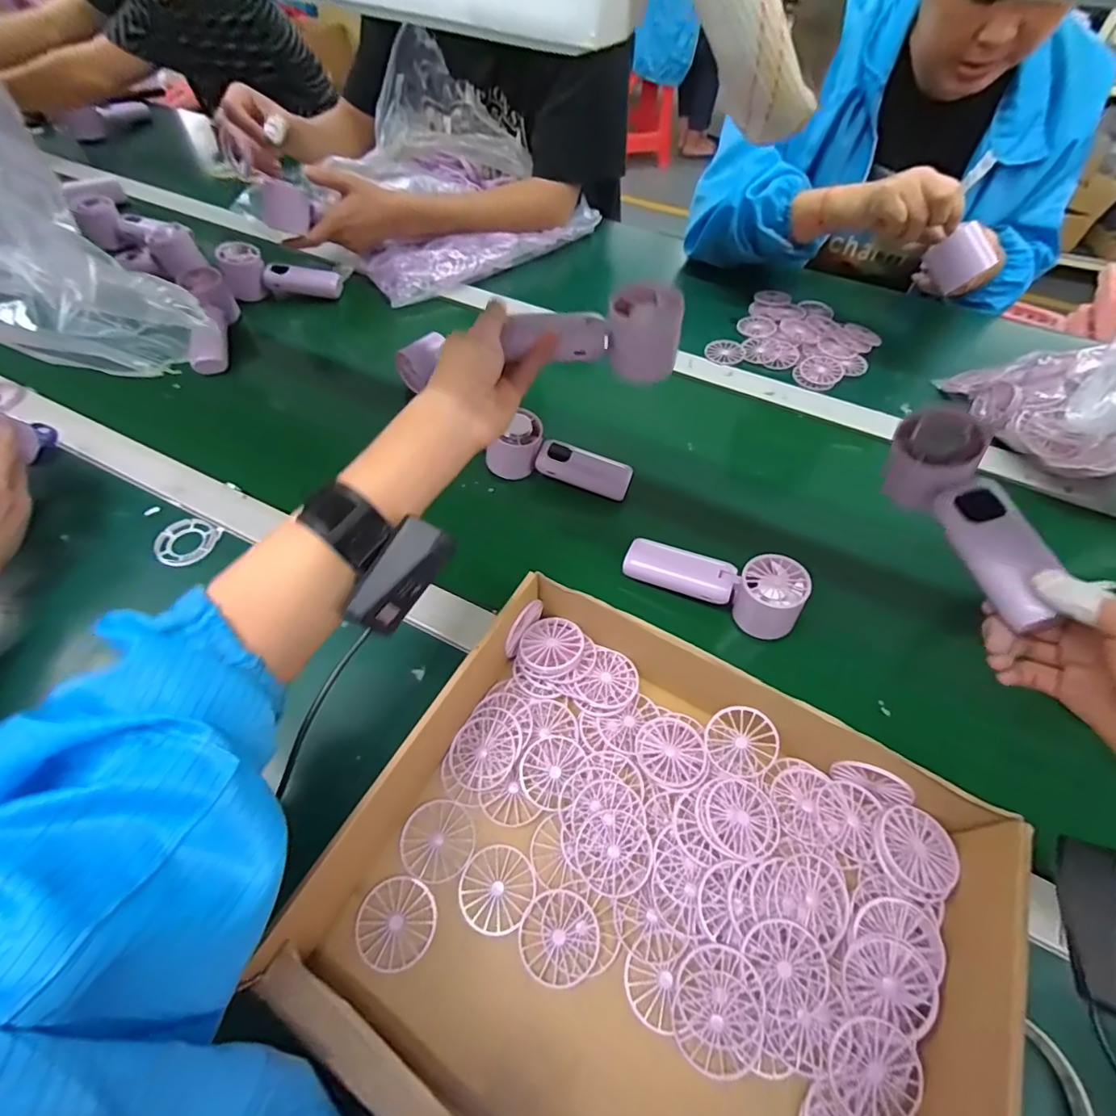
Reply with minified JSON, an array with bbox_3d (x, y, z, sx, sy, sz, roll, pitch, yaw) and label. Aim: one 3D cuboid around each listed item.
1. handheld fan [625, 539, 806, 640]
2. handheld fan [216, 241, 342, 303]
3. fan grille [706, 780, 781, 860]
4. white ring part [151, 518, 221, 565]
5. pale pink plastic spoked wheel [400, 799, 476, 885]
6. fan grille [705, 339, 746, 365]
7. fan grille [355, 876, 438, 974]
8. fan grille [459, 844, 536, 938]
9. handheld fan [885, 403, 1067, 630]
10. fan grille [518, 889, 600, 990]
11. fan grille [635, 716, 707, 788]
[{"bbox_3d":[0.140,0.015,0.475,0.154,0.057,0.045,22,59,13],"label":"handheld fan"},{"bbox_3d":[-0.397,-0.397,0.761,0.159,0.060,0.073,3,55,-19],"label":"handheld fan"},{"bbox_3d":[0.127,0.180,0.366,0.049,0.010,0.047,-16,58,-12],"label":"fan grille"},{"bbox_3d":[-0.364,-0.017,0.518,0.053,0.012,0.055,1,56,-1],"label":"white ring part"},{"bbox_3d":[-0.083,0.197,0.369,0.050,0.004,0.049,1,56,-1],"label":"pale pink plastic spoked wheel"},{"bbox_3d":[0.223,-0.273,0.702,0.050,0.007,0.050,1,56,-1],"label":"fan grille"},{"bbox_3d":[-0.104,0.235,0.340,0.048,0.004,0.049,1,56,-1],"label":"fan grille"},{"bbox_3d":[-0.040,0.219,0.352,0.049,0.004,0.049,1,56,-1],"label":"fan grille"},{"bbox_3d":[0.272,-0.029,0.345,0.044,0.055,0.148,-11,66,-9],"label":"handheld fan"},{"bbox_3d":[0.001,0.241,0.337,0.049,0.004,0.048,21,58,12],"label":"fan grille"},{"bbox_3d":[0.084,0.143,0.394,0.049,0.008,0.049,1,56,-1],"label":"fan grille"}]

